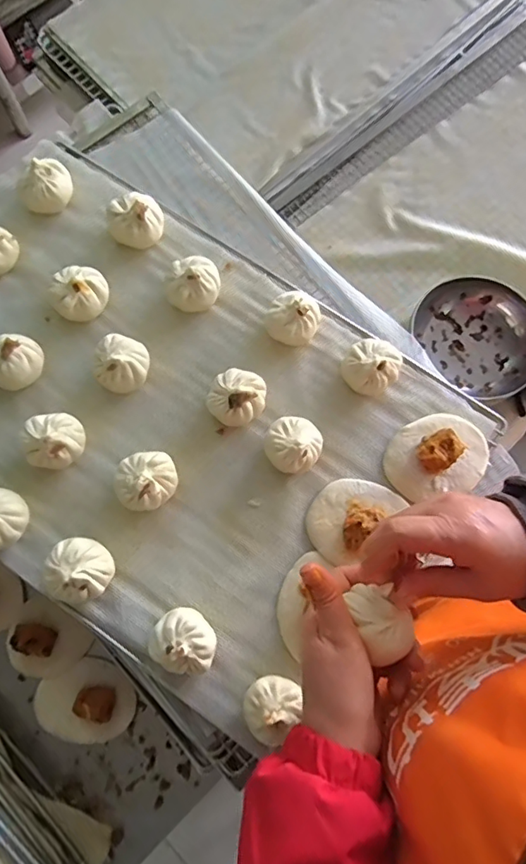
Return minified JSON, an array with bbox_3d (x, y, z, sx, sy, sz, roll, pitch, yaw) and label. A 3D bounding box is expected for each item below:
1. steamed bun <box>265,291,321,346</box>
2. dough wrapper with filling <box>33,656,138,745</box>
[{"bbox_3d":[0.031,-0.113,0.510,0.052,0.035,0.046,12,77,1],"label":"steamed bun"},{"bbox_3d":[-0.201,0.306,0.564,0.106,0.034,0.090,-28,79,-7],"label":"dough wrapper with filling"}]

